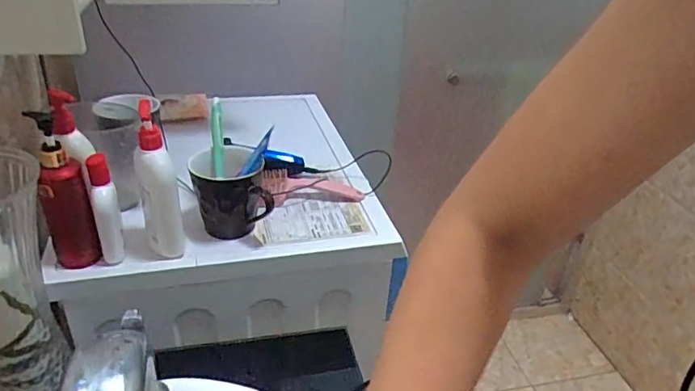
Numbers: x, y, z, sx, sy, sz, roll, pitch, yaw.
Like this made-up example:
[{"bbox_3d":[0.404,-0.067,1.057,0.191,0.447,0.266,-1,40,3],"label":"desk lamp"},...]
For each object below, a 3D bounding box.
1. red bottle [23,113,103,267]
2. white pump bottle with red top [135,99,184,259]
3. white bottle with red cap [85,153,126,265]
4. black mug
[{"bbox_3d":[-0.346,-0.006,0.644,0.051,0.191,0.059,-16,36,-30],"label":"red bottle"},{"bbox_3d":[-0.236,-0.009,0.654,0.062,0.185,0.039,28,38,35],"label":"white pump bottle with red top"},{"bbox_3d":[-0.297,0.017,0.651,0.031,0.147,0.031,-13,34,-26],"label":"white bottle with red cap"},{"bbox_3d":[-0.163,0.003,0.734,0.097,0.105,0.109,-7,32,-18],"label":"black mug"}]

